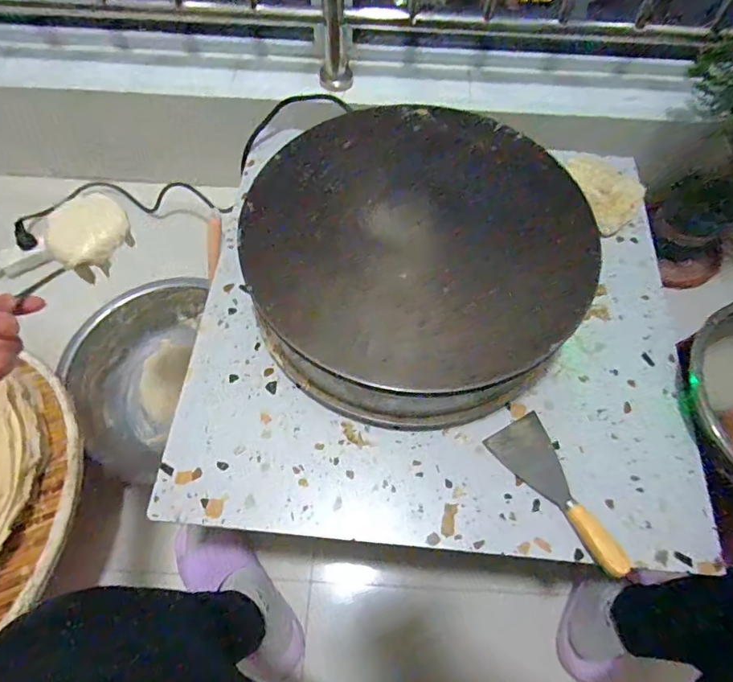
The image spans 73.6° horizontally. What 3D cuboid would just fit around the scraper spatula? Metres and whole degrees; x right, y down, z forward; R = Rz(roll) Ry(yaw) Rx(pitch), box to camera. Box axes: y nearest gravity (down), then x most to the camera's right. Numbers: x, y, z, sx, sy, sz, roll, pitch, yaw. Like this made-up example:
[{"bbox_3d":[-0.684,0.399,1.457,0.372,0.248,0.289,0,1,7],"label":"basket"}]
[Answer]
[{"bbox_3d":[0.205,0.161,0.518,0.064,0.025,0.173,-26,67,-13],"label":"scraper spatula"}]

